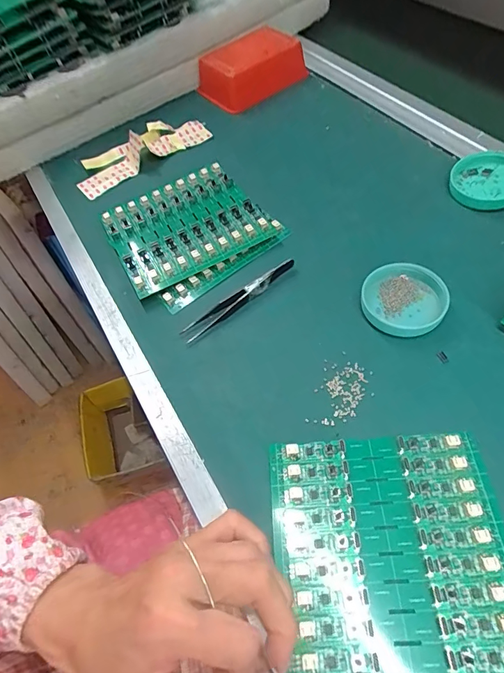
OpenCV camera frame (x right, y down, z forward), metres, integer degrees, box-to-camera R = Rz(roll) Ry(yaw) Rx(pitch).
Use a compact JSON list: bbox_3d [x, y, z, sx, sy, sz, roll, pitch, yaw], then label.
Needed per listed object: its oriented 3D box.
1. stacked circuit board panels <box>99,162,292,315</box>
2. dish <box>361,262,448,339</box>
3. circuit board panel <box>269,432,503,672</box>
[{"bbox_3d":[-0.065,-0.106,0.409,0.147,0.025,0.144,-37,59,-14],"label":"stacked circuit board panels"},{"bbox_3d":[0.124,-0.034,0.335,0.064,0.021,0.070,-4,57,7],"label":"dish"},{"bbox_3d":[0.081,0.128,0.240,0.133,0.005,0.139,-5,56,5],"label":"circuit board panel"}]

